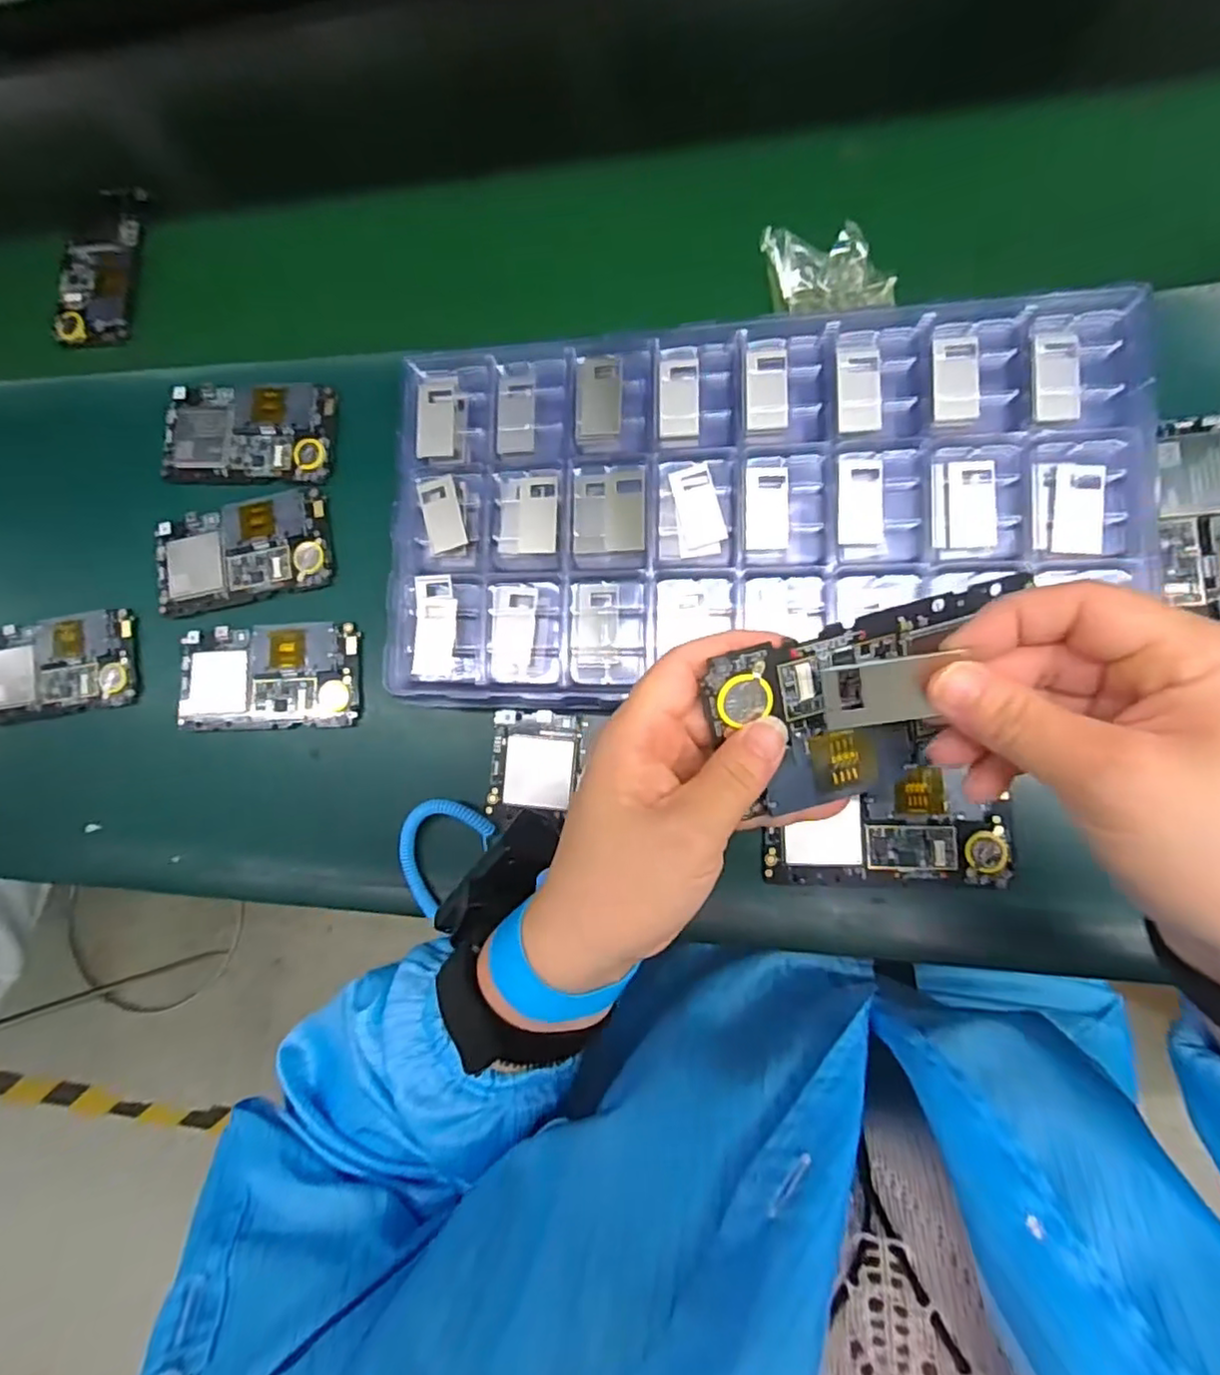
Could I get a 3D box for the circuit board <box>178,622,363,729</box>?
[{"bbox_3d":[-0.221,-0.007,0.419,0.124,0.005,0.066,-2,83,9],"label":"circuit board"}]

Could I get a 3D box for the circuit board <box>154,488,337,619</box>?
[{"bbox_3d":[-0.244,-0.090,0.432,0.125,0.011,0.068,-10,81,8],"label":"circuit board"}]

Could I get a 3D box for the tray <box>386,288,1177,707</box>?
[{"bbox_3d":[0.069,-0.103,0.351,0.386,0.031,0.194,-4,89,9],"label":"tray"}]

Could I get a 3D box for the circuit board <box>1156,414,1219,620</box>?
[{"bbox_3d":[0.313,-0.083,0.334,0.055,0.009,0.114,-5,82,9],"label":"circuit board"}]

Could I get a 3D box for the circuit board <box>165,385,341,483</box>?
[{"bbox_3d":[-0.245,-0.171,0.441,0.125,0.008,0.066,4,84,10],"label":"circuit board"}]

